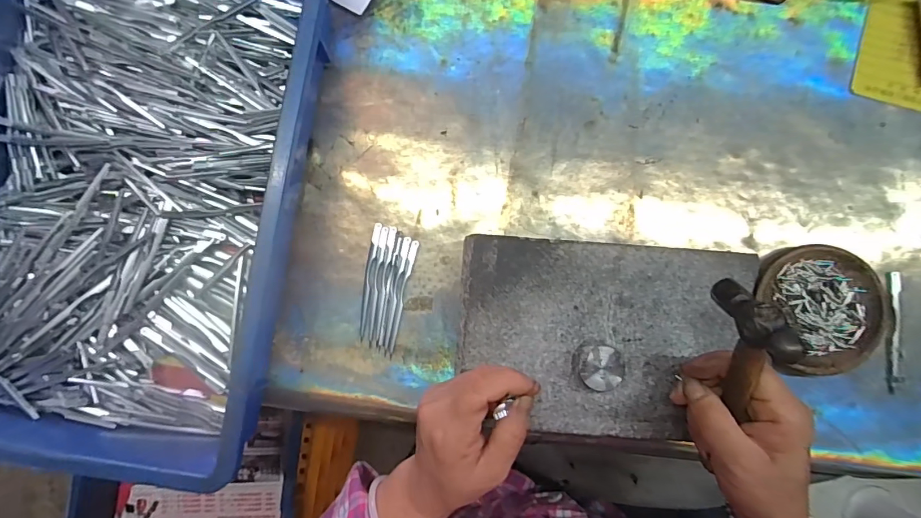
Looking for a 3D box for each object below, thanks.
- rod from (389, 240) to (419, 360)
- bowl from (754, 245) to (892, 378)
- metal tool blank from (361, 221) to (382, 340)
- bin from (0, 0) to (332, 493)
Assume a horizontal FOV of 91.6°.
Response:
[{"bbox_3d":[-0.056,0.037,0.417,0.009,0.005,0.108,13,87,0],"label":"rod"},{"bbox_3d":[0.337,0.044,0.414,0.119,0.019,0.116,0,87,0],"label":"bowl"},{"bbox_3d":[-0.086,0.021,0.417,0.008,0.004,0.108,9,87,0],"label":"metal tool blank"},{"bbox_3d":[-0.280,-0.062,0.384,0.289,0.082,0.434,9,87,0],"label":"bin"}]

